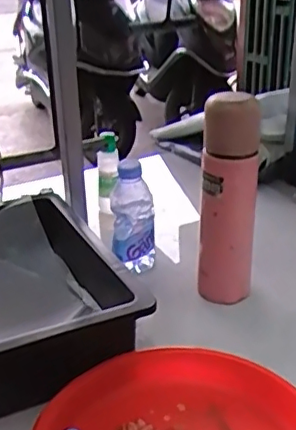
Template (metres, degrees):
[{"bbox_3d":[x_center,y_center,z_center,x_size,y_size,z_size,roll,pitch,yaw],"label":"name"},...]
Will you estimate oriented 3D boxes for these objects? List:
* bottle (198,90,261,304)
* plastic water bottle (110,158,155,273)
[{"bbox_3d":[0.097,-0.012,0.716,0.066,0.258,0.061,2,25,8],"label":"bottle"},{"bbox_3d":[-0.020,0.006,0.792,0.056,0.153,0.065,-3,25,-2],"label":"plastic water bottle"}]

